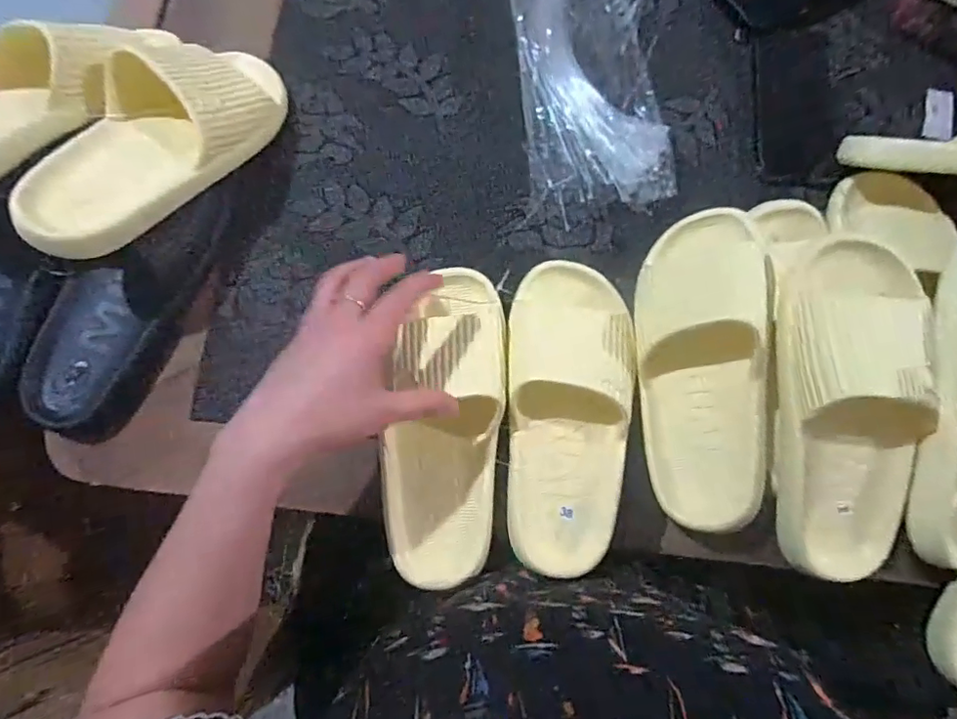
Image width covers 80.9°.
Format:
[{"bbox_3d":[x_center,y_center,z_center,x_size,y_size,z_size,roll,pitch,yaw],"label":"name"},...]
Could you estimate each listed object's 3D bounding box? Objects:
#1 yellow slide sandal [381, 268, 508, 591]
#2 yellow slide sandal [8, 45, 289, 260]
[{"bbox_3d":[-0.026,0.048,0.445,0.087,0.062,0.248,6,85,1],"label":"yellow slide sandal"},{"bbox_3d":[-0.258,-0.183,0.448,0.100,0.062,0.242,29,63,6],"label":"yellow slide sandal"}]

